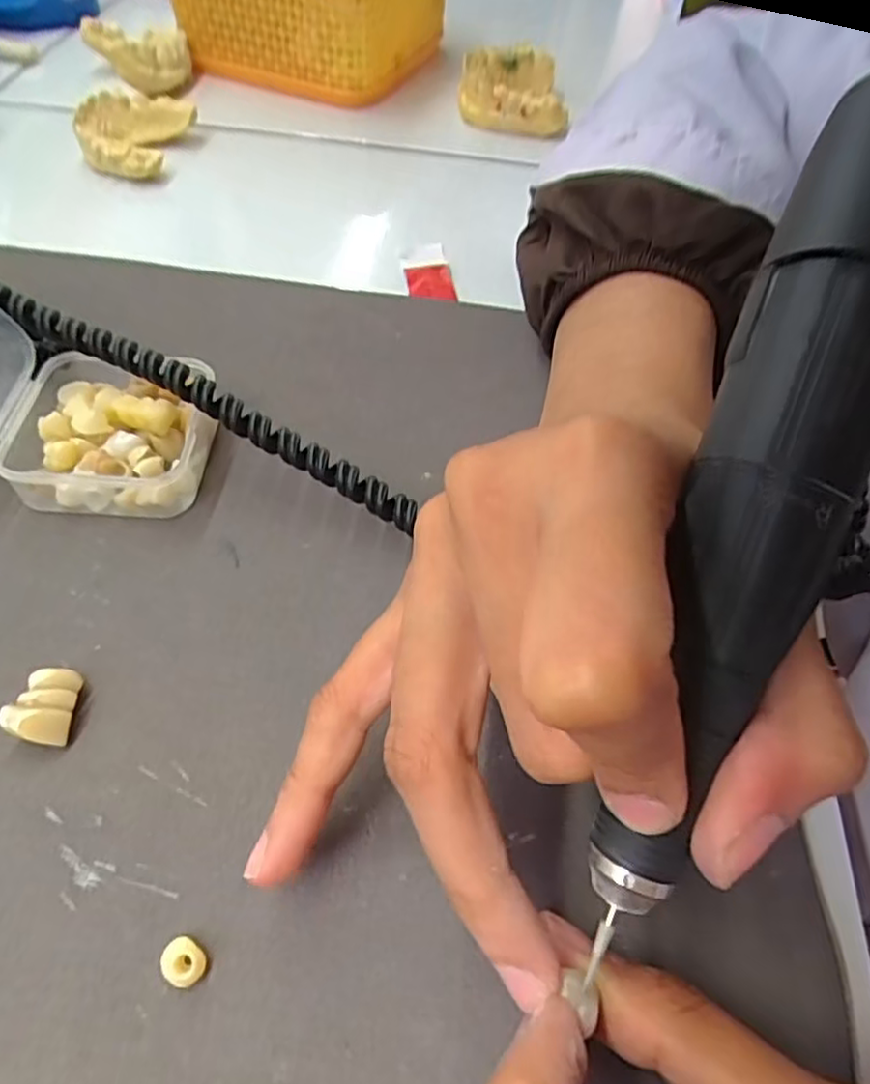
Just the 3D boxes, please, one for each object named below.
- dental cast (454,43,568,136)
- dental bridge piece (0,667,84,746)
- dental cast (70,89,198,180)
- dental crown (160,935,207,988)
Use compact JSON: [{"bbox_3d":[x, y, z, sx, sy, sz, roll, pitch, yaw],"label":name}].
[{"bbox_3d":[0.047,-0.262,0.385,0.063,0.035,0.059,9,53,1],"label":"dental cast"},{"bbox_3d":[-0.094,0.039,0.161,0.013,0.008,0.019,3,53,-4],"label":"dental bridge piece"},{"bbox_3d":[-0.151,-0.203,0.332,0.047,0.022,0.053,12,53,3],"label":"dental cast"},{"bbox_3d":[-0.051,0.085,0.135,0.009,0.004,0.007,34,57,19],"label":"dental crown"}]

